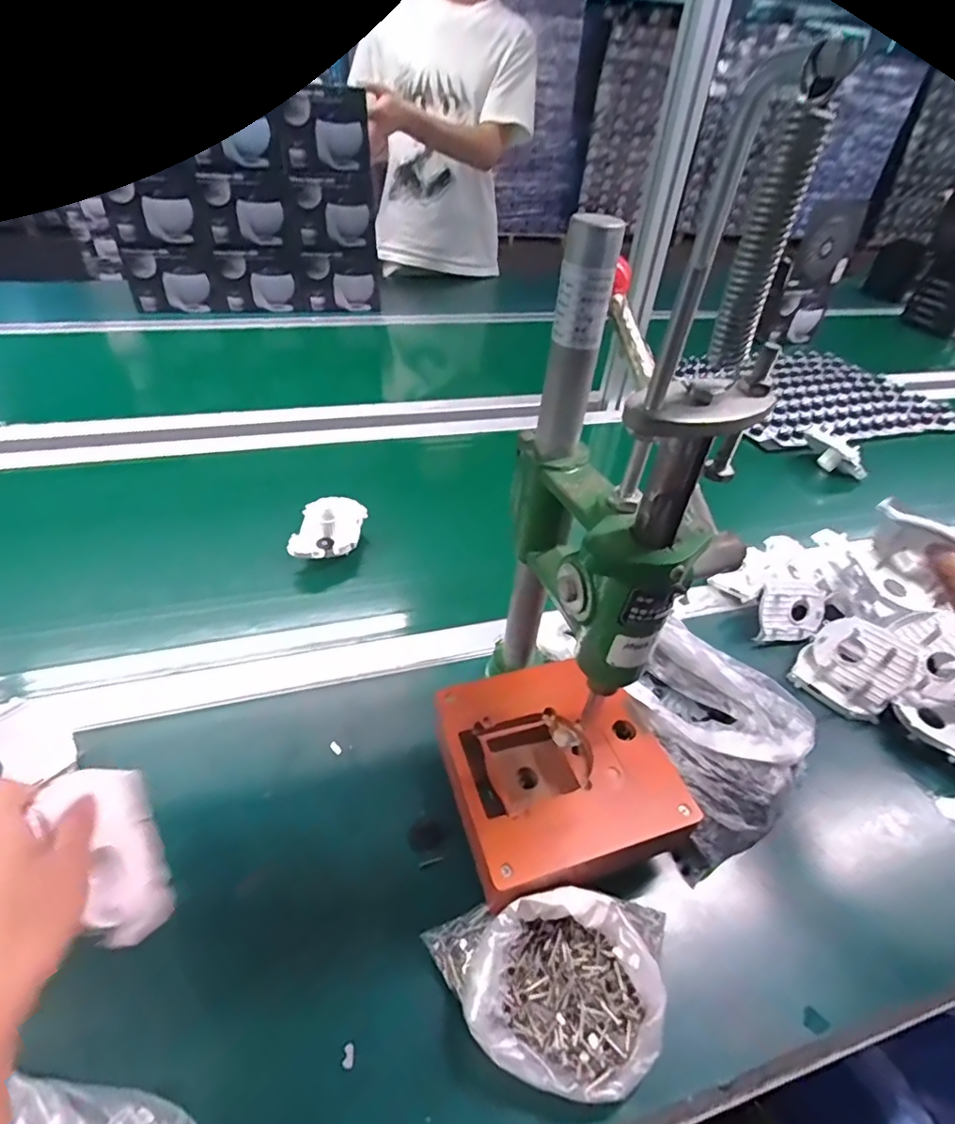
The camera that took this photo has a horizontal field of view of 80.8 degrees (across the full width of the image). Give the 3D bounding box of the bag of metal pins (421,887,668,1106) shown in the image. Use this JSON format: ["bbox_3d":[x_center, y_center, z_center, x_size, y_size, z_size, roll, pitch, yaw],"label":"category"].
[{"bbox_3d":[0.050,0.262,0.342,0.147,0.060,0.093,0,42,-6],"label":"bag of metal pins"}]

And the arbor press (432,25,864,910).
[{"bbox_3d":[0.073,0.004,0.321,0.161,0.381,0.179,-9,44,-16],"label":"arbor press"}]

